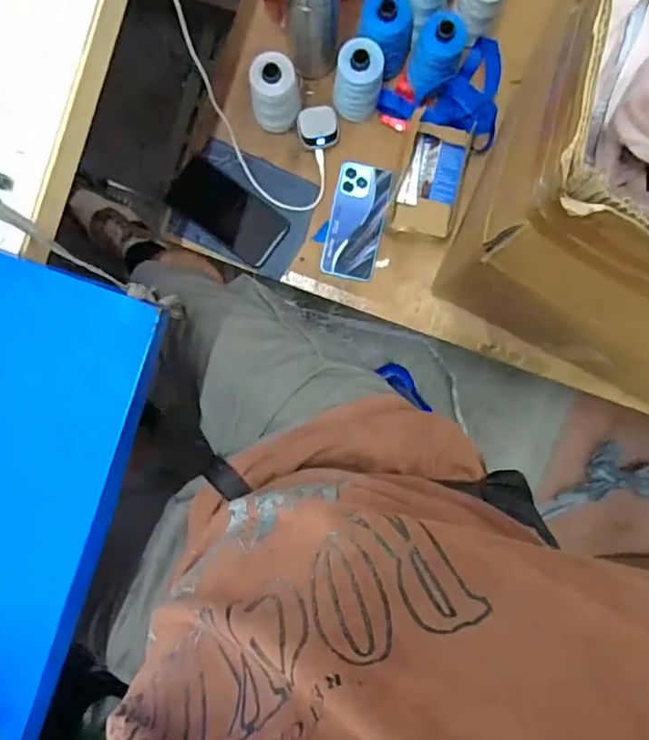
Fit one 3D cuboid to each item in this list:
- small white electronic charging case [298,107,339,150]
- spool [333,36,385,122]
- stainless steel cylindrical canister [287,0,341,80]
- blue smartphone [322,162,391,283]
[{"bbox_3d":[-0.008,-0.347,0.784,0.057,0.023,0.052,-5,92,-1],"label":"small white electronic charging case"},{"bbox_3d":[0.045,-0.390,0.740,0.062,0.104,0.059,3,92,-1],"label":"spool"},{"bbox_3d":[-0.014,-0.444,0.688,0.065,0.202,0.069,0,92,-1],"label":"stainless steel cylindrical canister"},{"bbox_3d":[0.047,-0.218,0.804,0.079,0.016,0.164,11,94,4],"label":"blue smartphone"}]

